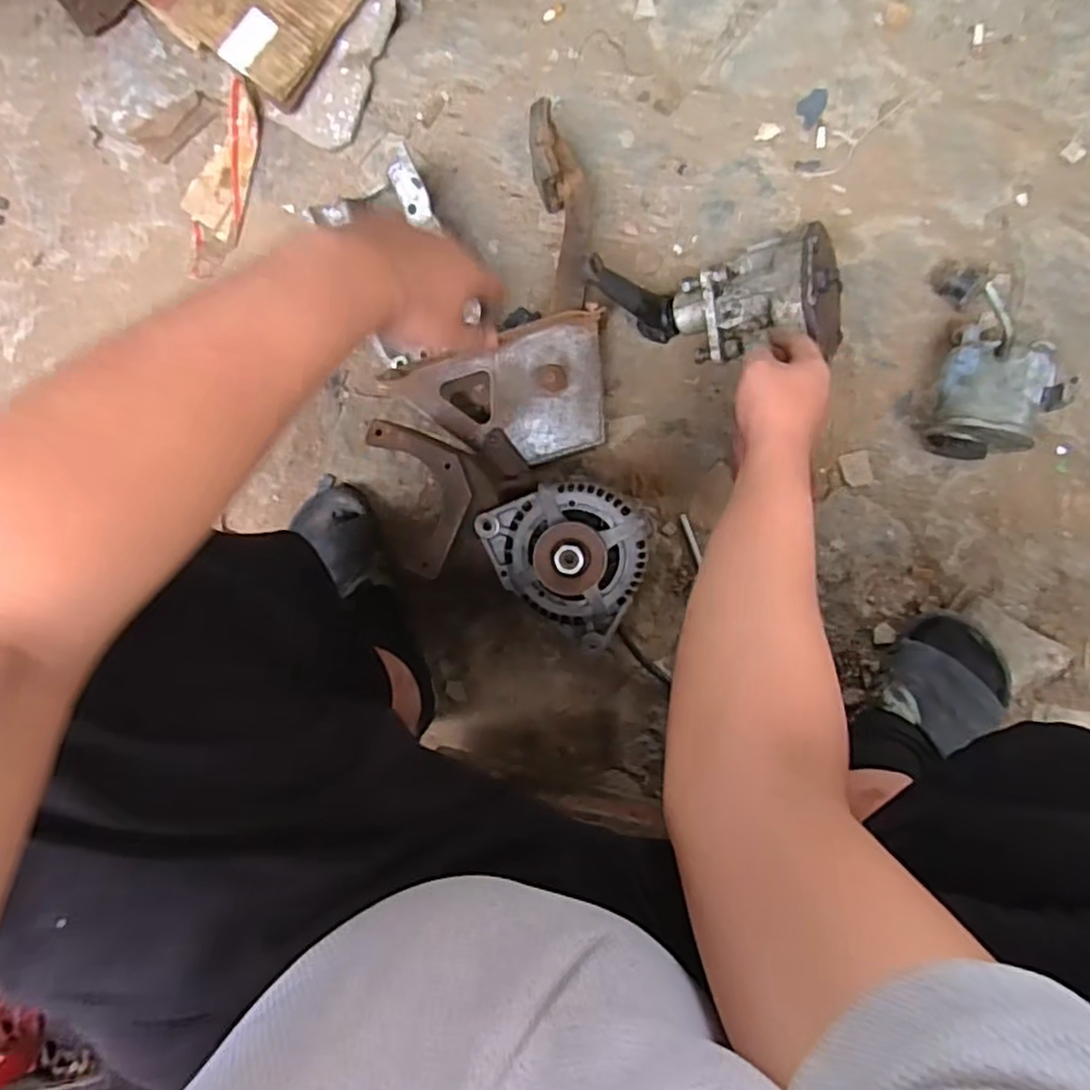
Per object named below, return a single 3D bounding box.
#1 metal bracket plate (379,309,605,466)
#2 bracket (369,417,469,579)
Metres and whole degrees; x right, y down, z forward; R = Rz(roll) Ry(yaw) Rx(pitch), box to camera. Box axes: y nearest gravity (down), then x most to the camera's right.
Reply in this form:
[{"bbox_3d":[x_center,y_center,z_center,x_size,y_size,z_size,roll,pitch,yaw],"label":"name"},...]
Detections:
[{"bbox_3d":[-0.033,-0.151,0.728,0.219,0.032,0.139,-21,86,6],"label":"metal bracket plate"},{"bbox_3d":[-0.112,-0.050,0.657,0.077,0.019,0.151,-16,87,6],"label":"bracket"}]

